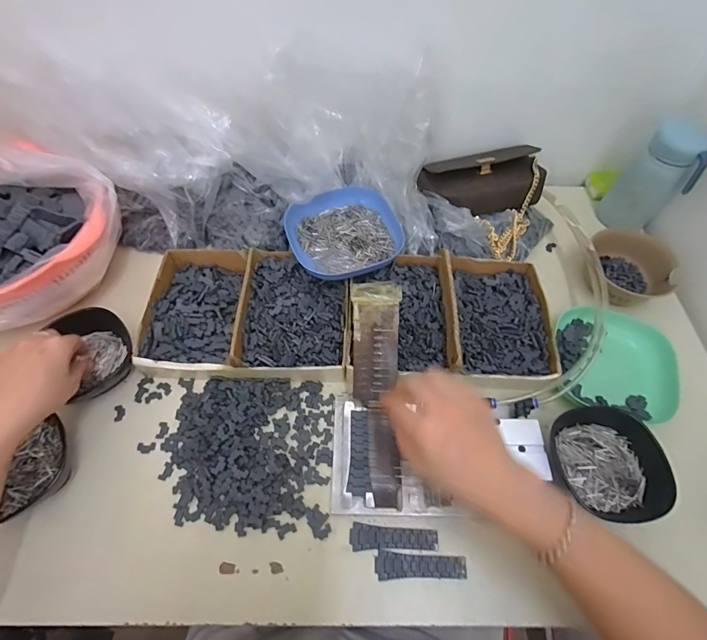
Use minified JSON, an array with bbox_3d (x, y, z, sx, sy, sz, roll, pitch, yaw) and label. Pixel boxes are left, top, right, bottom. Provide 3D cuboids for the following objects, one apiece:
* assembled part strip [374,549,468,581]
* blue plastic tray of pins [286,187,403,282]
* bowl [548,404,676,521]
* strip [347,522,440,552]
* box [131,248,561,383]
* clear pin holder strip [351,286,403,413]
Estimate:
[{"bbox_3d":[0.065,0.236,0.367,0.086,0.004,0.023,4,59,1],"label":"assembled part strip"},{"bbox_3d":[-0.013,-0.119,0.513,0.144,0.033,0.140,-13,60,-9],"label":"blue plastic tray of pins"},{"bbox_3d":[0.257,0.147,0.398,0.105,0.039,0.108,11,59,6],"label":"bowl"},{"bbox_3d":[0.040,0.216,0.379,0.086,0.004,0.023,5,59,2],"label":"strip"},{"bbox_3d":[0.001,-0.011,0.480,0.496,0.042,0.177,2,59,0],"label":"box"},{"bbox_3d":[0.024,0.028,0.423,0.052,0.009,0.134,3,89,1],"label":"clear pin holder strip"}]

